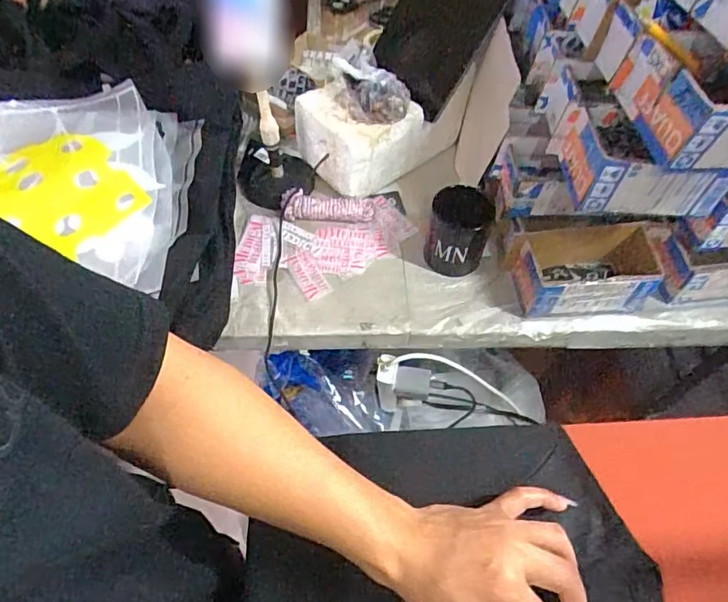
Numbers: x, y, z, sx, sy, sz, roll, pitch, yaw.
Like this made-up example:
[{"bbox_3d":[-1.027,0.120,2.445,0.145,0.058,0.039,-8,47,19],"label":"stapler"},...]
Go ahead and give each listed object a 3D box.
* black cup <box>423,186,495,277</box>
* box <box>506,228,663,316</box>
[{"bbox_3d":[0.124,-0.093,0.696,0.074,0.104,0.073,1,57,-1],"label":"black cup"},{"bbox_3d":[0.290,-0.041,0.681,0.177,0.076,0.099,-3,57,-3],"label":"box"}]

